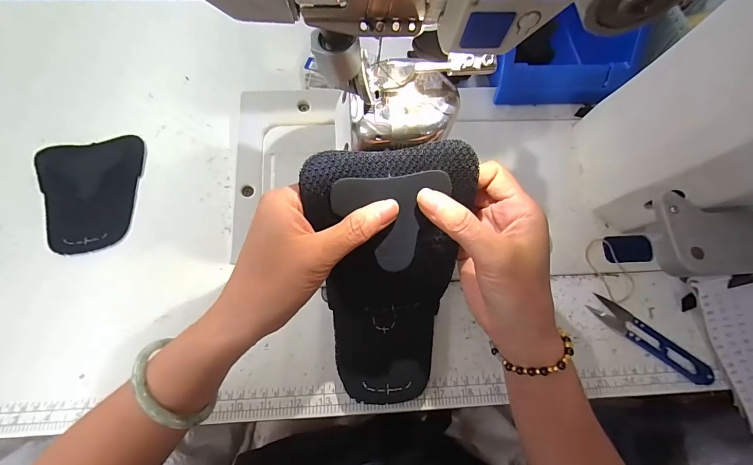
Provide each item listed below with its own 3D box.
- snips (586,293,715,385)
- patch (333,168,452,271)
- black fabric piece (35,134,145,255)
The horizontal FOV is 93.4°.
[{"bbox_3d":[0.270,0.104,0.350,0.116,0.010,0.028,35,71,12],"label":"snips"},{"bbox_3d":[0.010,-0.005,0.221,0.070,0.006,0.060,-6,107,-5],"label":"patch"},{"bbox_3d":[-0.301,-0.045,0.380,0.099,0.011,0.130,-19,70,-9],"label":"black fabric piece"}]

